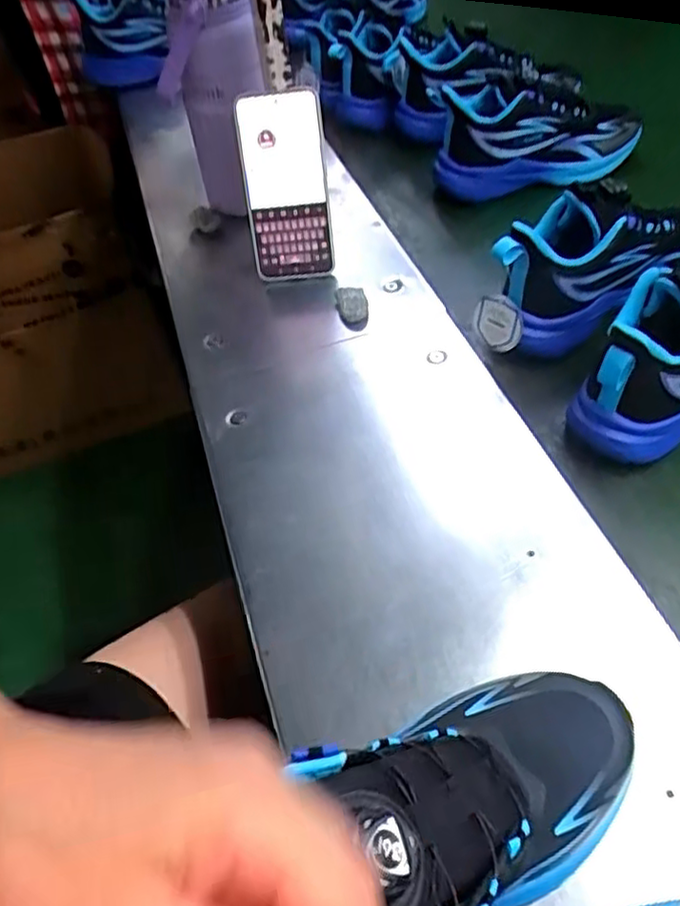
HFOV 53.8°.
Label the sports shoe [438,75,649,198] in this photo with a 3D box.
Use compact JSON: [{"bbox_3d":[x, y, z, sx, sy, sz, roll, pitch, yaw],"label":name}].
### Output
[{"bbox_3d":[0.215,-0.337,0.731,0.229,0.118,0.085,-8,47,-1],"label":"sports shoe"}]

